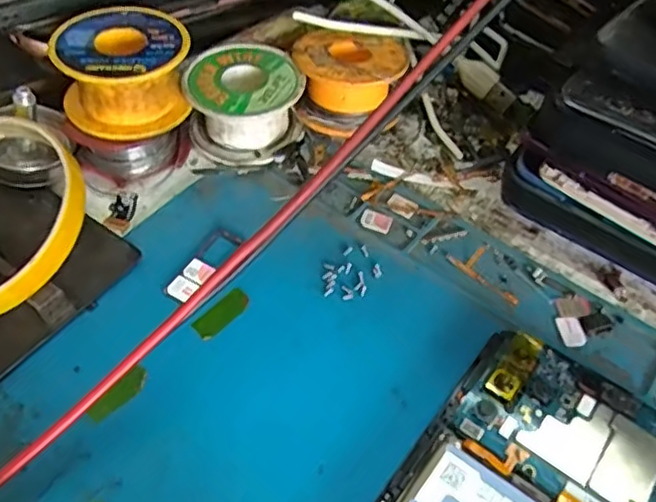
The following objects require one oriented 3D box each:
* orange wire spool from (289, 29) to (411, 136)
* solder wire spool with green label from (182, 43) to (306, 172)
[{"bbox_3d":[0.010,-0.079,0.310,0.050,0.032,0.047,7,51,2],"label":"orange wire spool"},{"bbox_3d":[-0.038,-0.068,0.300,0.050,0.029,0.053,2,51,-2],"label":"solder wire spool with green label"}]

